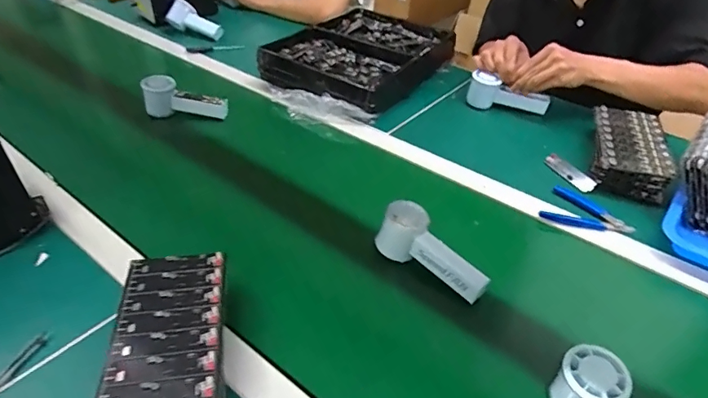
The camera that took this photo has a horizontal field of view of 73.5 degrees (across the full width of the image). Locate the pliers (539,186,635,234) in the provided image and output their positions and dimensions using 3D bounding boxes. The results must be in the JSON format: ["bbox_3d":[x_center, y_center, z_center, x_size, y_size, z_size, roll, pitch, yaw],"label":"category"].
[{"bbox_3d":[0.320,0.022,0.660,0.069,0.015,0.115,-30,48,-33],"label":"pliers"}]

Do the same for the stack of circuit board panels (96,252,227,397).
[{"bbox_3d":[-0.177,0.142,0.455,0.107,0.050,0.200,-6,39,-9],"label":"stack of circuit board panels"}]

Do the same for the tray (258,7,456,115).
[{"bbox_3d":[0.018,-0.317,1.030,0.304,0.058,0.376,21,42,22],"label":"tray"}]

